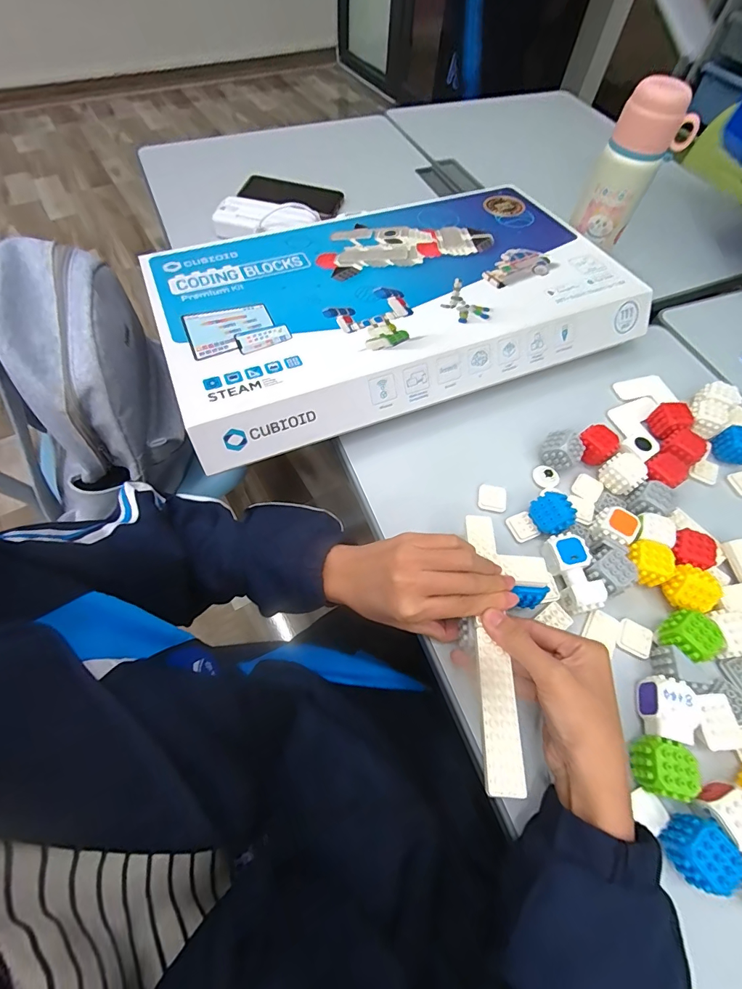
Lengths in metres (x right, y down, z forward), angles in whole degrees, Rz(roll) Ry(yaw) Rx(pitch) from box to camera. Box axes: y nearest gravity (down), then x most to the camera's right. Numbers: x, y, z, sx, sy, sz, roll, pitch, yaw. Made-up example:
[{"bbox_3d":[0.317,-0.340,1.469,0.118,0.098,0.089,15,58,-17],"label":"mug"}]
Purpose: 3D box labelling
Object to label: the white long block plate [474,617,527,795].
[{"bbox_3d":[0.088,0.143,0.284,0.026,0.004,0.104,4,54,-1],"label":"white long block plate"}]

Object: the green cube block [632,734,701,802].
[{"bbox_3d":[0.216,0.203,0.310,0.031,0.033,0.038,7,61,0],"label":"green cube block"}]

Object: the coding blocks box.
[{"bbox_3d":[0.026,-0.241,0.516,0.546,0.068,0.331,-20,64,-14],"label":"coding blocks box"}]

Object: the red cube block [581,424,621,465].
[{"bbox_3d":[0.243,-0.050,0.450,0.033,0.034,0.037,-39,70,-22],"label":"red cube block"}]

